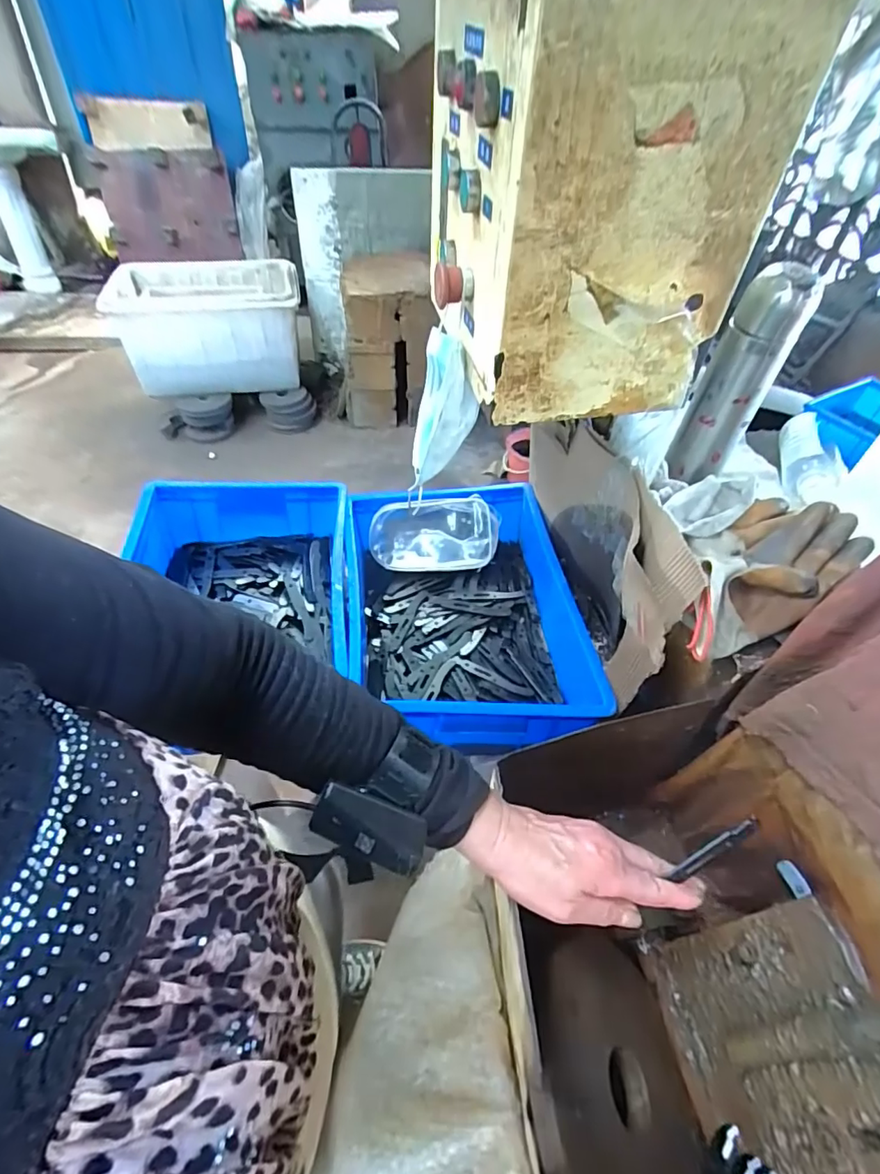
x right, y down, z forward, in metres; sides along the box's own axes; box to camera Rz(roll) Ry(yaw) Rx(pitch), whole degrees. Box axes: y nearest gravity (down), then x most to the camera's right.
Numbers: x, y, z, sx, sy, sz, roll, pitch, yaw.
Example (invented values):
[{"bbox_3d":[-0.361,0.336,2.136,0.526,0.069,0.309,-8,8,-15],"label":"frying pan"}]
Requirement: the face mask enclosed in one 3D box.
[{"bbox_3d":[-0.004,-0.191,0.579,0.063,0.164,0.094,-12,51,-15],"label":"face mask"}]

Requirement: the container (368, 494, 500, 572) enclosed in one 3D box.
[{"bbox_3d":[-0.009,-0.082,0.836,0.201,0.044,0.114,0,92,5],"label":"container"}]

